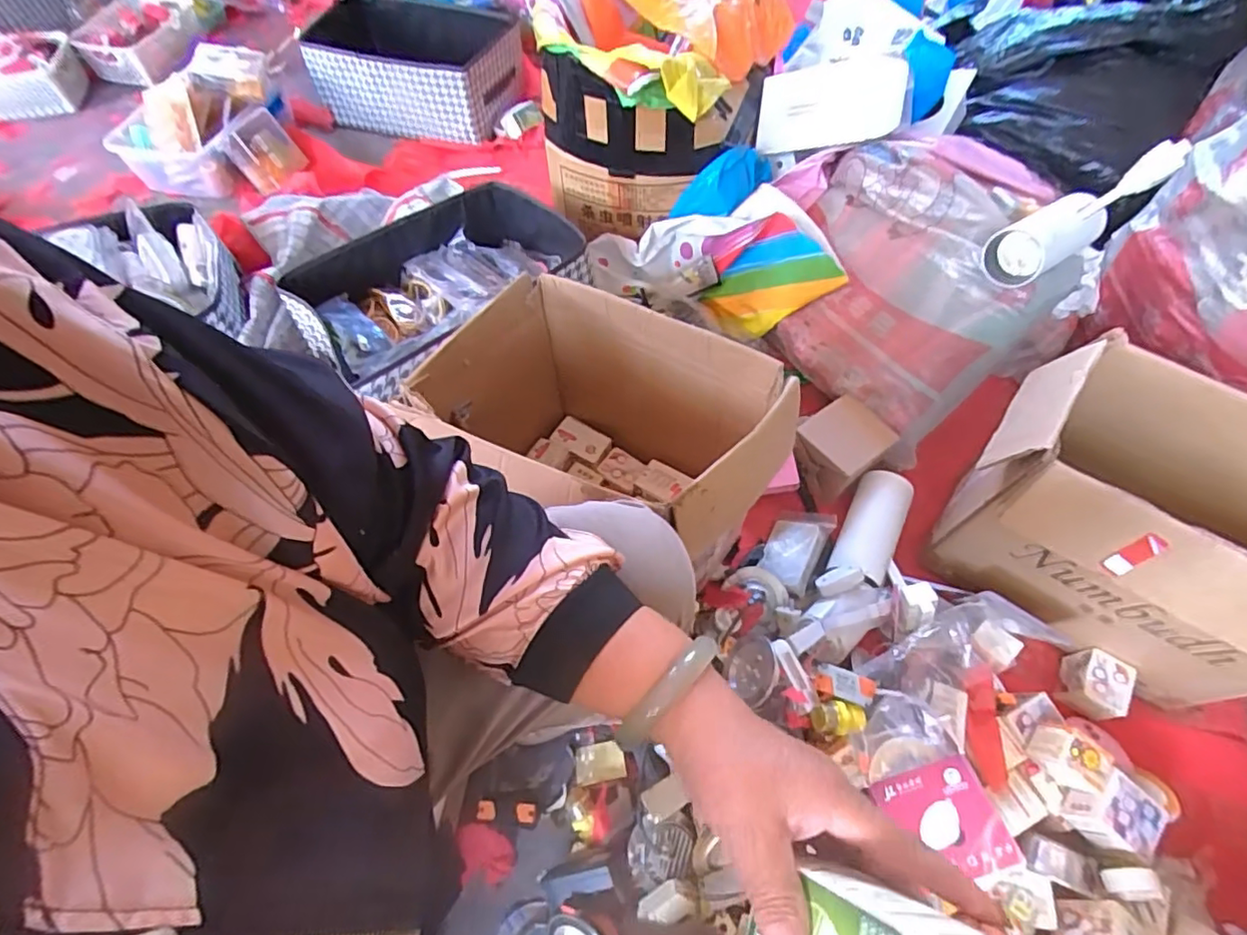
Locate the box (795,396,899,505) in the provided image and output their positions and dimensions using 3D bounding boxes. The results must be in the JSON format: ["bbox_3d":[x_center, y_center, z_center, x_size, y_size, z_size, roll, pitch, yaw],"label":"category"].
[{"bbox_3d":[0.331,-0.031,0.915,0.120,0.093,0.114,-33,65,-18],"label":"box"}]

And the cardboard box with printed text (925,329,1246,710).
[{"bbox_3d":[0.634,0.075,0.722,0.412,0.272,0.256,33,65,17],"label":"cardboard box with printed text"}]

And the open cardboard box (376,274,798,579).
[{"bbox_3d":[-0.015,-0.029,0.729,0.366,0.290,0.206,30,64,16],"label":"open cardboard box"}]

